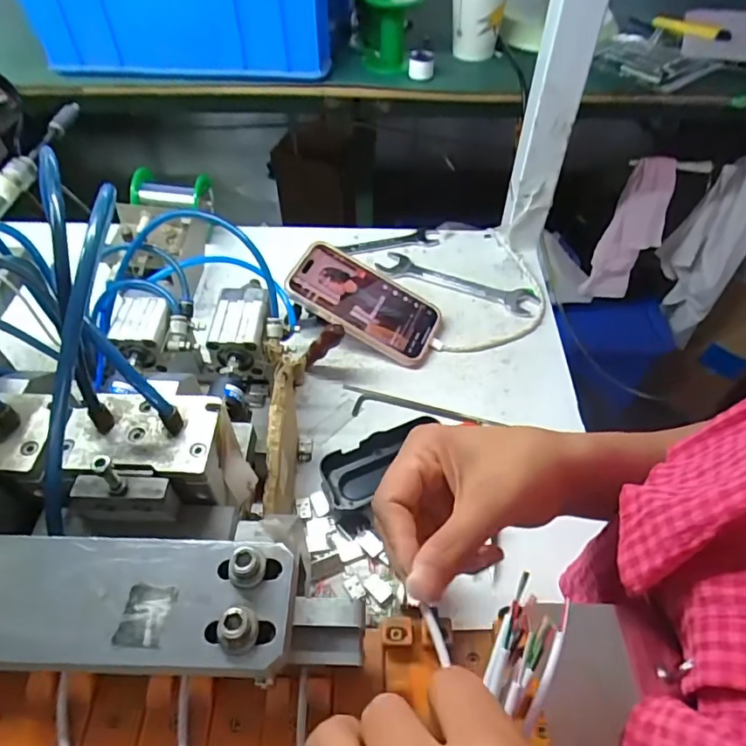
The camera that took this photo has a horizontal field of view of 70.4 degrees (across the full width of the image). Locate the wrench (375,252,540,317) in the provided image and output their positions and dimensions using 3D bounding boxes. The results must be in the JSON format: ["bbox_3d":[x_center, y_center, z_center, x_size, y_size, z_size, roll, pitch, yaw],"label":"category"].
[{"bbox_3d":[0.094,-0.103,0.591,0.178,0.006,0.040,19,53,15],"label":"wrench"}]

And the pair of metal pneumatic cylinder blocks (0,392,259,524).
[{"bbox_3d":[-0.139,0.045,0.257,0.152,0.052,0.058,1,51,1],"label":"pair of metal pneumatic cylinder blocks"}]

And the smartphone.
[{"bbox_3d":[-0.007,-0.073,0.528,0.151,0.011,0.081,29,62,-4],"label":"smartphone"}]

